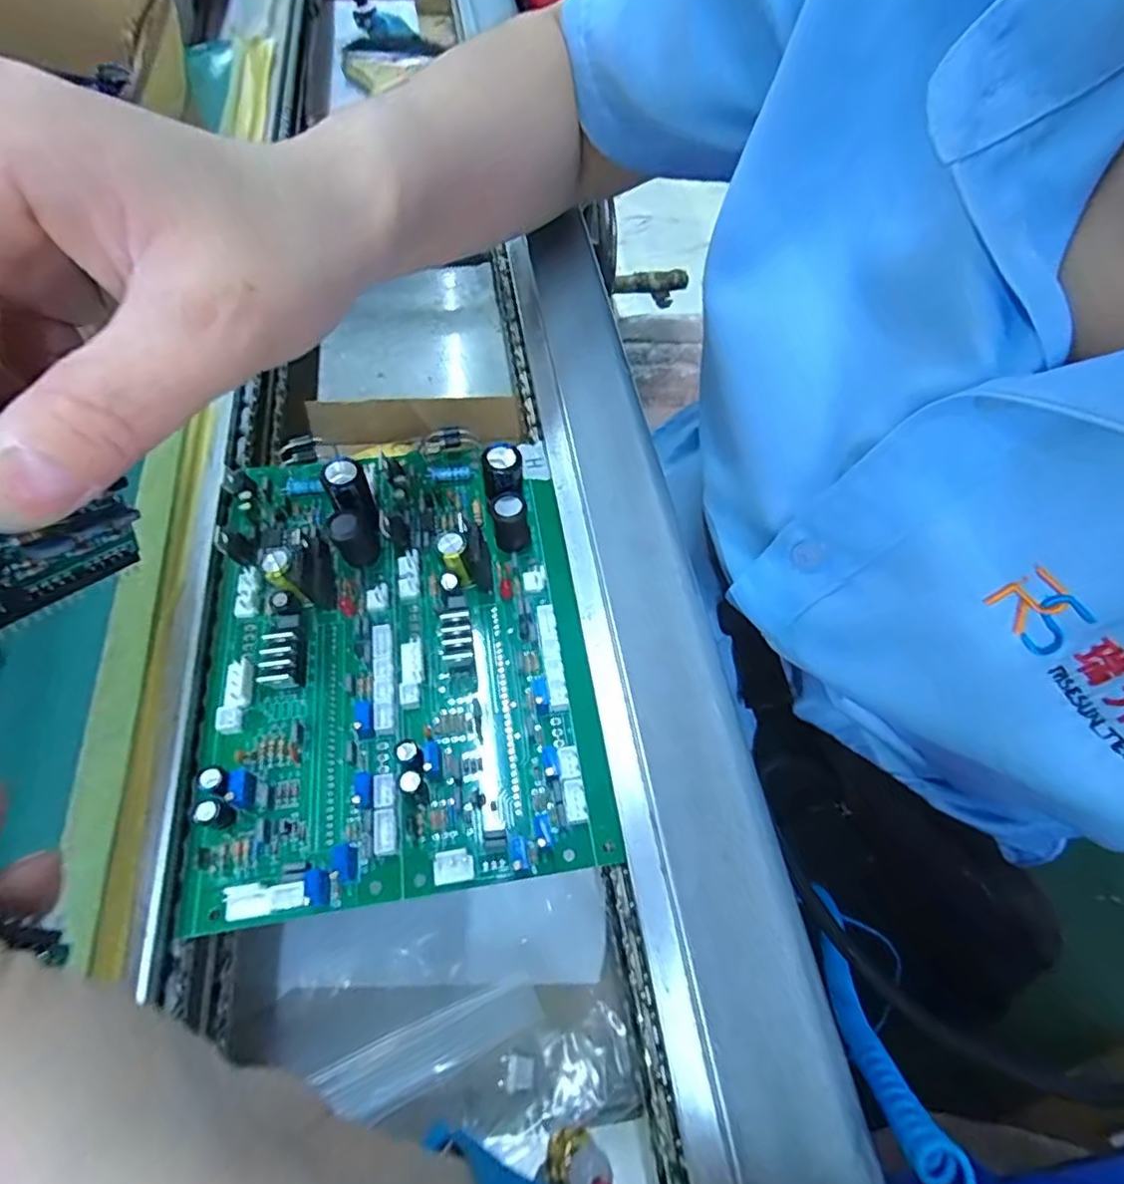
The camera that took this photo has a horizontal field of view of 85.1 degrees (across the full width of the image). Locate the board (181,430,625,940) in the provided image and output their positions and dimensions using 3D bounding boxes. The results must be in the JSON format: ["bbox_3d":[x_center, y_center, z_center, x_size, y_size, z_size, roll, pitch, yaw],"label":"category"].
[{"bbox_3d":[-0.061,0.009,0.218,0.133,0.032,0.177,-7,61,-7],"label":"board"}]

